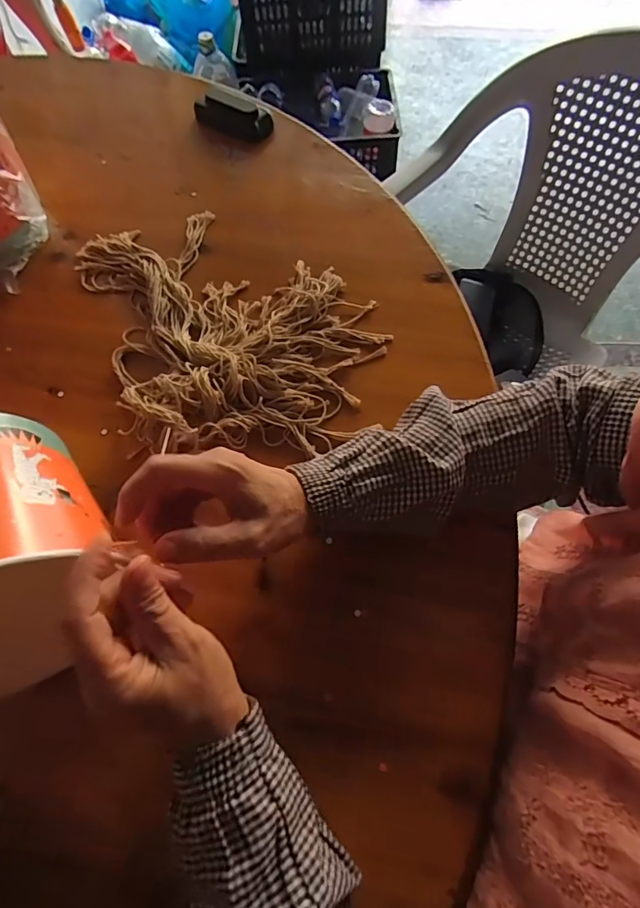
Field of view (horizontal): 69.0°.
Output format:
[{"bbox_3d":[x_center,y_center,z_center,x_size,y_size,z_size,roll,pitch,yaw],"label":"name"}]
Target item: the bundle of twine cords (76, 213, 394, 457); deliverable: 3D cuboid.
[{"bbox_3d":[-0.090,-0.142,0.460,0.246,0.040,0.324,-24,66,-8],"label":"bundle of twine cords"}]

